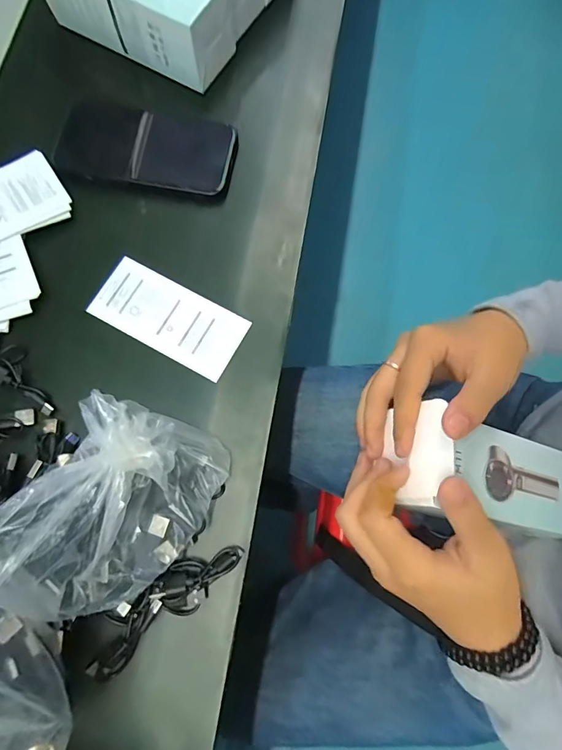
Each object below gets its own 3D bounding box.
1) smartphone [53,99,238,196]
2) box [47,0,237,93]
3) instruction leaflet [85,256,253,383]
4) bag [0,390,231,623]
[{"bbox_3d":[-0.114,-0.195,0.359,0.148,0.013,0.072,9,76,2],"label":"smartphone"},{"bbox_3d":[-0.125,-0.327,0.366,0.165,0.058,0.060,28,78,7],"label":"box"},{"bbox_3d":[-0.088,-0.046,0.330,0.118,0.004,0.055,28,78,7],"label":"instruction leaflet"},{"bbox_3d":[-0.102,0.080,0.255,0.096,0.087,0.132,35,79,8],"label":"bag"}]

